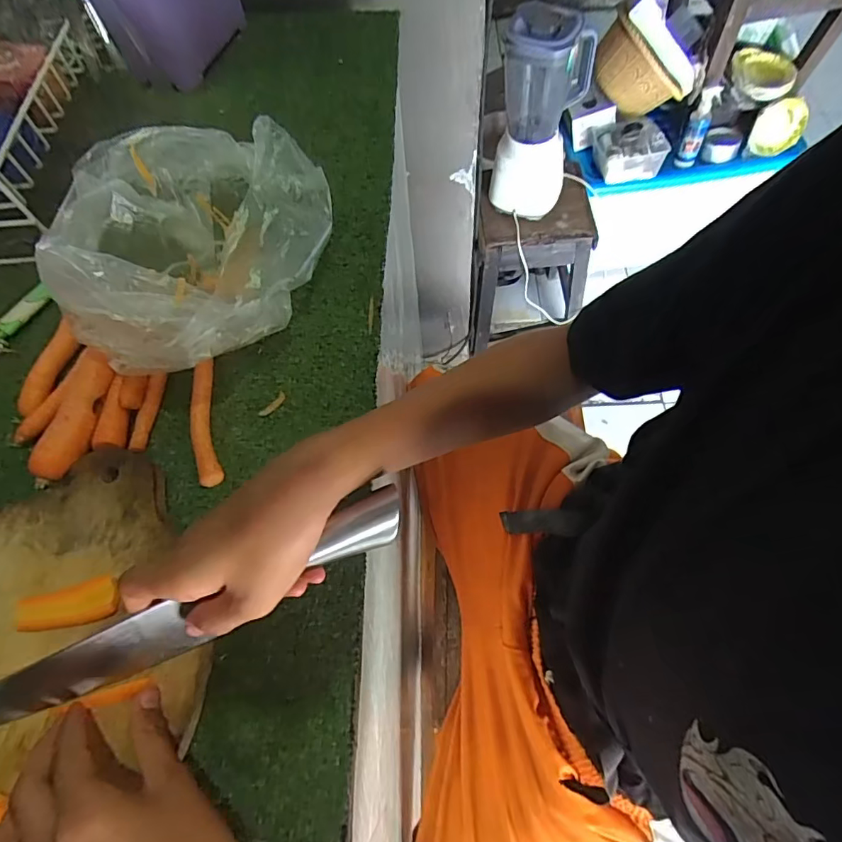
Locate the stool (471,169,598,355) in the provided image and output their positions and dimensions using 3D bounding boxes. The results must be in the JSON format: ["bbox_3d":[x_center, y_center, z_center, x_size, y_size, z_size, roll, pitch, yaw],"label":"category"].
[{"bbox_3d":[0.273,-0.422,1.375,0.285,0.419,0.212,-8,63,0],"label":"stool"}]

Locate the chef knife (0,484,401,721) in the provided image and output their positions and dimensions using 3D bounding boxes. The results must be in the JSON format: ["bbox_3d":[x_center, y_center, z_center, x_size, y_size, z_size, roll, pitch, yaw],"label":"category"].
[{"bbox_3d":[-0.150,0.118,0.309,0.304,0.041,0.034,-26,64,-1],"label":"chef knife"}]

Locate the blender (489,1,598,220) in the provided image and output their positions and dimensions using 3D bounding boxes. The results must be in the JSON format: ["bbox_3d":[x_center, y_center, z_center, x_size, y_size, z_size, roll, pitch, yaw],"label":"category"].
[{"bbox_3d":[0.247,-0.624,1.043,0.156,0.396,0.136,12,64,9],"label":"blender"}]

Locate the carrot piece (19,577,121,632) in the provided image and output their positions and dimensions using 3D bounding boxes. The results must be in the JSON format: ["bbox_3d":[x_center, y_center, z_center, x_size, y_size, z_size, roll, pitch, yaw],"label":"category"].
[{"bbox_3d":[-0.233,0.122,0.334,0.065,0.015,0.025,-12,63,-3],"label":"carrot piece"}]

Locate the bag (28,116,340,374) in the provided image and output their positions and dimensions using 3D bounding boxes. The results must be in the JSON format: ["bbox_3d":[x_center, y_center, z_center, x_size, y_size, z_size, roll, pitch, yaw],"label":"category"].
[{"bbox_3d":[-0.172,-0.139,0.410,0.187,0.096,0.231,-7,63,0],"label":"bag"}]

